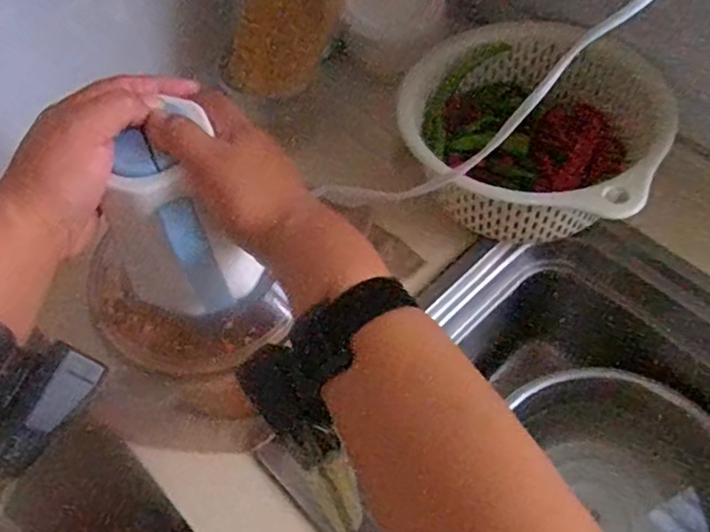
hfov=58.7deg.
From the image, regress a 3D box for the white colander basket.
[{"bbox_3d":[0.168,-0.139,0.622,0.245,0.107,0.246,18,62,16],"label":"white colander basket"}]

